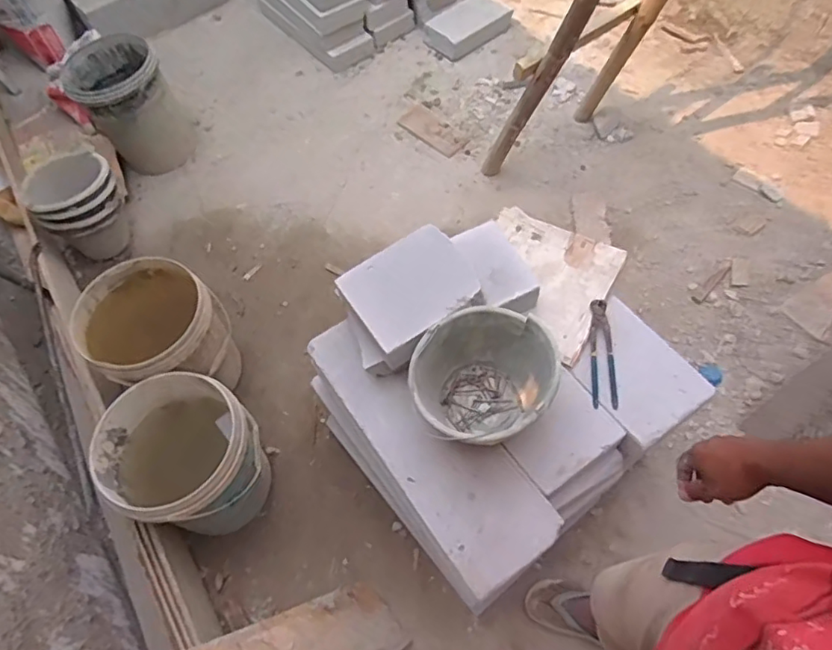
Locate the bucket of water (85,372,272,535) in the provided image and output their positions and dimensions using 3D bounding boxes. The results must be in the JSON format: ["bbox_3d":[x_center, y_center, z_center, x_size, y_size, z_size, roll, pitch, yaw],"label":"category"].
[{"bbox_3d":[-0.523,0.327,1.326,0.308,0.339,0.292,-2,59,3],"label":"bucket of water"}]

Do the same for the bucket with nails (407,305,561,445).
[{"bbox_3d":[0.114,0.111,1.008,0.233,0.155,0.241,-2,59,3],"label":"bucket with nails"}]

